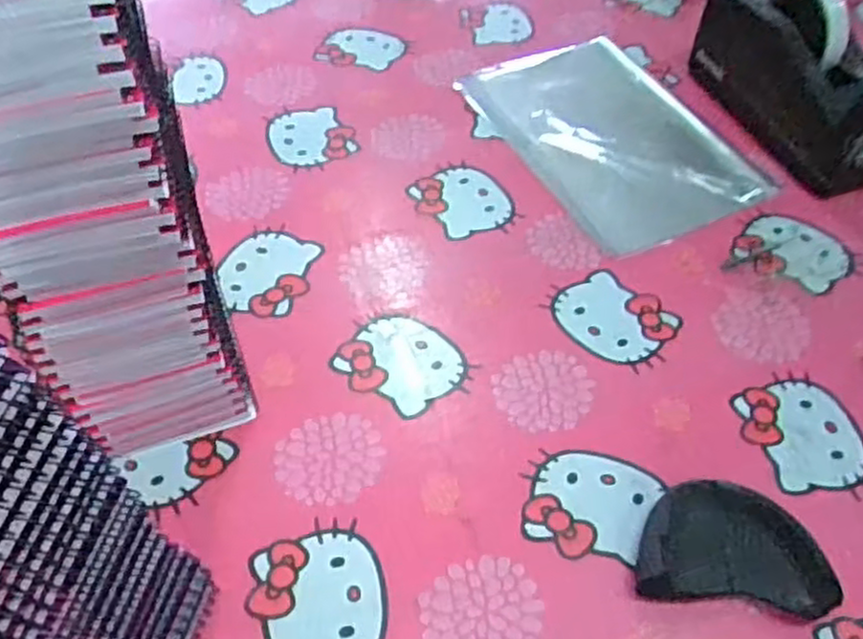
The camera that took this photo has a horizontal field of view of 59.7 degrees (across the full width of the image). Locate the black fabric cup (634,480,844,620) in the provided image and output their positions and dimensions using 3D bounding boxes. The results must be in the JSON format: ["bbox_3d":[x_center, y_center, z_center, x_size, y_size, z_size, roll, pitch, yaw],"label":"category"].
[{"bbox_3d":[0.171,0.128,0.424,0.104,0.028,0.062,6,52,4],"label":"black fabric cup"}]

